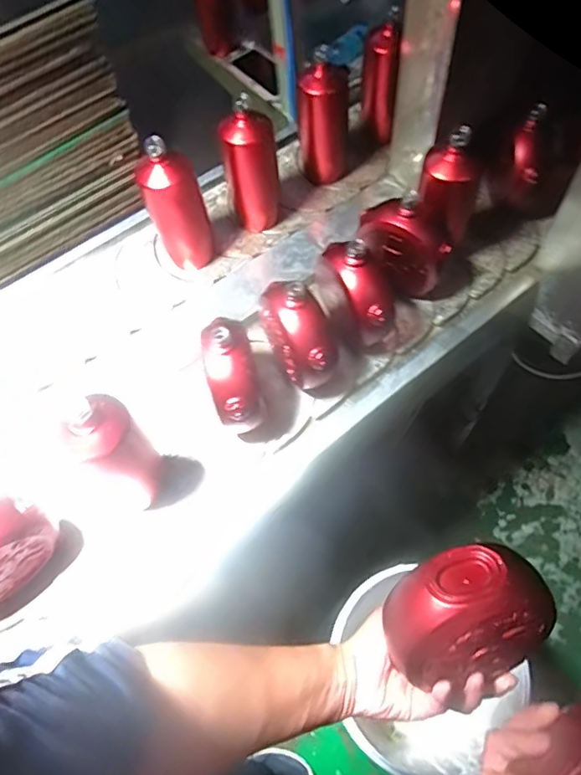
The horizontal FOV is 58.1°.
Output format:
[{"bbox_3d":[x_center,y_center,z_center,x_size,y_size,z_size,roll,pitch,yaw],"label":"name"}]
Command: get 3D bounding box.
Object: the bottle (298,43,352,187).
[{"bbox_3d":[0.056,-0.432,0.851,0.080,0.197,0.063,5,58,2],"label":"bottle"}]

